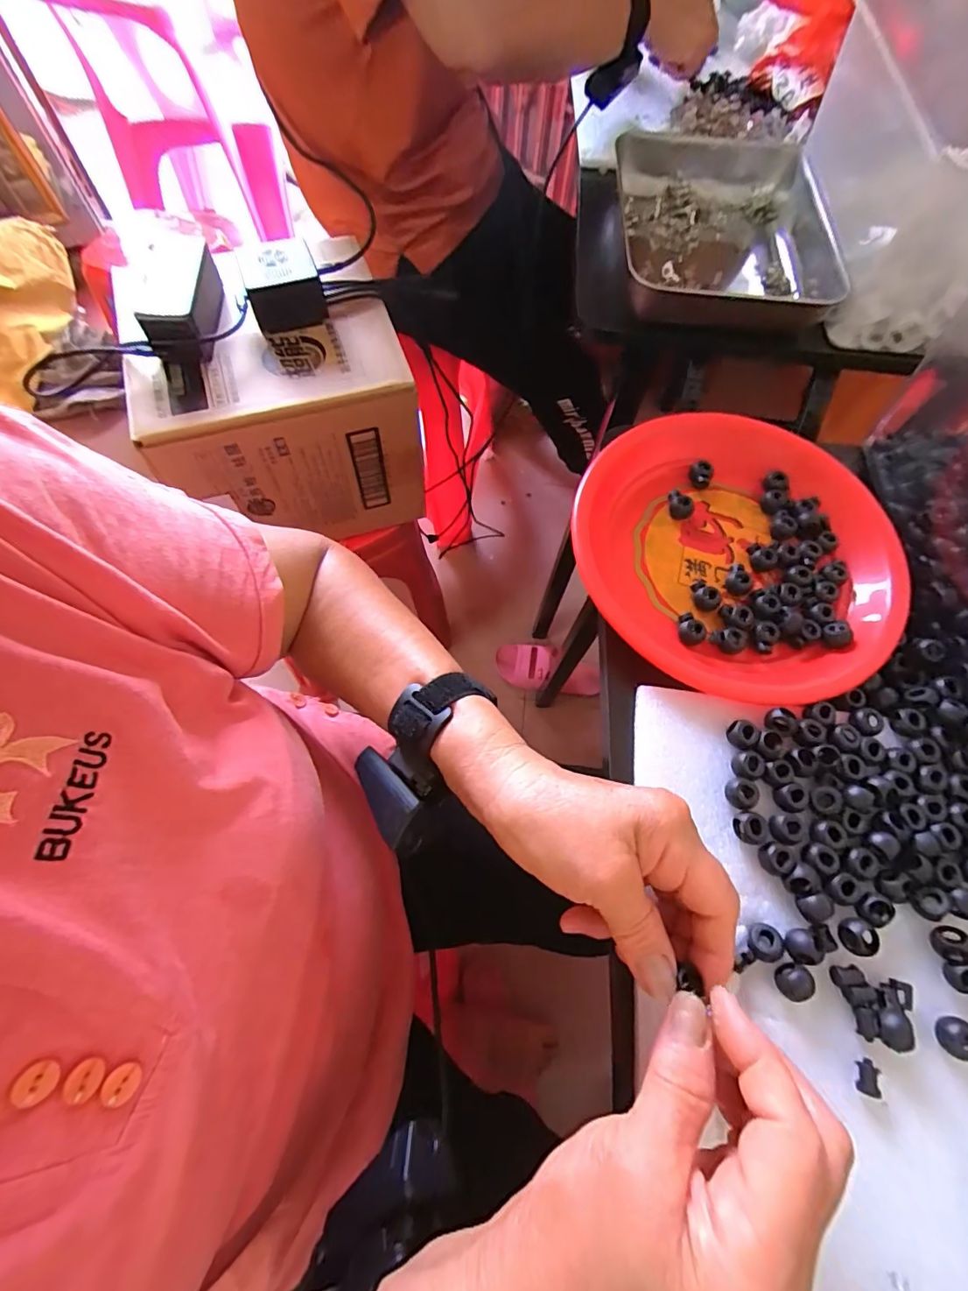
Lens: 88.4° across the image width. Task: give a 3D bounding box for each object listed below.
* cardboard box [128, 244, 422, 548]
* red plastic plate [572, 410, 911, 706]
[{"bbox_3d":[-0.247,-0.307,0.631,0.270,0.208,0.260,-16,70,-9],"label":"cardboard box"},{"bbox_3d":[0.182,-0.069,0.359,0.227,0.025,0.220,1,68,-2],"label":"red plastic plate"}]

